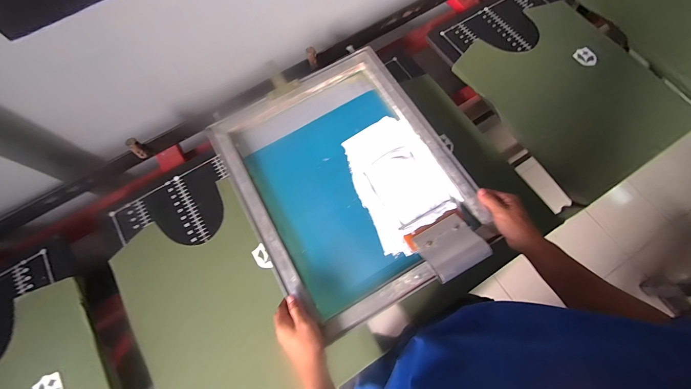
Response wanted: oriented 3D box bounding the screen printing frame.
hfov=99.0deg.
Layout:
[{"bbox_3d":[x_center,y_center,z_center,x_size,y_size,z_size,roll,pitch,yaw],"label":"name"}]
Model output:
[{"bbox_3d":[0.000,-0.031,0.613,0.404,0.043,0.502,-29,73,-7],"label":"screen printing frame"}]

